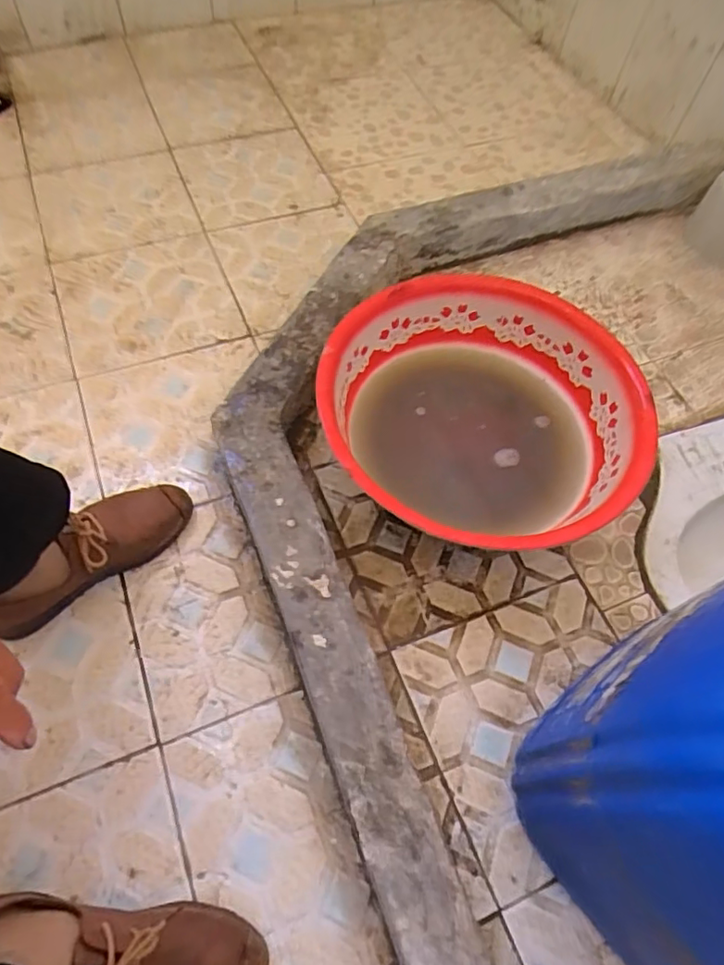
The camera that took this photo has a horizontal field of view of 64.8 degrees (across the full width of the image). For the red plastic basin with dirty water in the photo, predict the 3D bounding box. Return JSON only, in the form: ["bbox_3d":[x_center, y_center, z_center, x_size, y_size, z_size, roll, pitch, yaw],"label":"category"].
[{"bbox_3d":[0.145,-0.072,0.706,0.362,0.132,0.360,1,61,-3],"label":"red plastic basin with dirty water"}]

